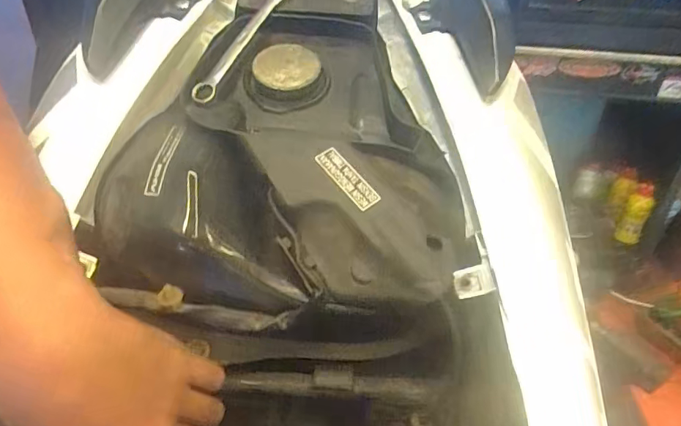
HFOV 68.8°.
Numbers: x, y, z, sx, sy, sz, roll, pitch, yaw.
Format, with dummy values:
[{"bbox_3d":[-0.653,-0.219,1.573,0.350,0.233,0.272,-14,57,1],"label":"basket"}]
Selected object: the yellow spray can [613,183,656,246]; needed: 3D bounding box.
[{"bbox_3d":[0.747,0.001,1.252,0.063,0.150,0.065,2,38,-2],"label":"yellow spray can"}]

